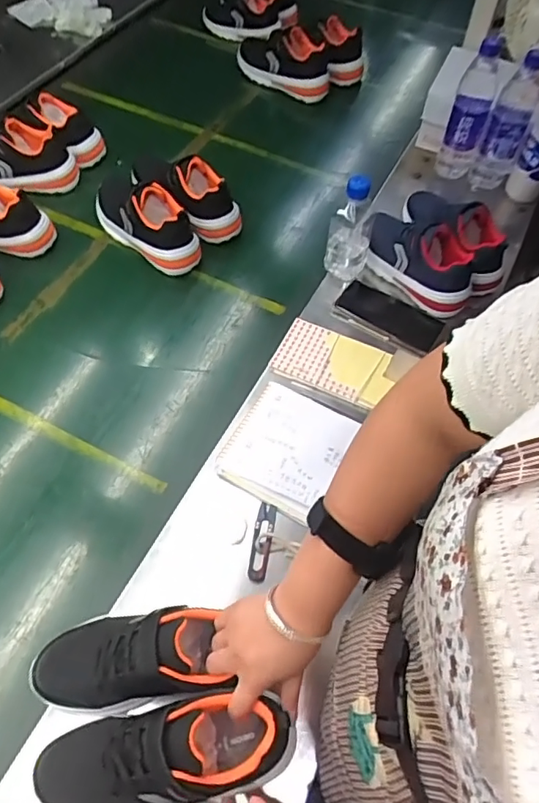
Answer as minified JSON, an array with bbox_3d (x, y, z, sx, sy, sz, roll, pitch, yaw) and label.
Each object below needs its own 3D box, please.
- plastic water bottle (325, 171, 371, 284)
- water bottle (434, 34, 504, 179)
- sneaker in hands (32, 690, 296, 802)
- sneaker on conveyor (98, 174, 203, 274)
[{"bbox_3d":[0.125,-0.265,0.832,0.067,0.176,0.068,6,61,4],"label":"plastic water bottle"},{"bbox_3d":[0.360,-0.521,0.973,0.070,0.240,0.082,22,64,12],"label":"water bottle"},{"bbox_3d":[-0.096,0.321,0.482,0.211,0.085,0.081,-14,56,2],"label":"sneaker in hands"},{"bbox_3d":[-0.212,-0.307,0.910,0.227,0.120,0.086,36,68,19],"label":"sneaker on conveyor"}]

